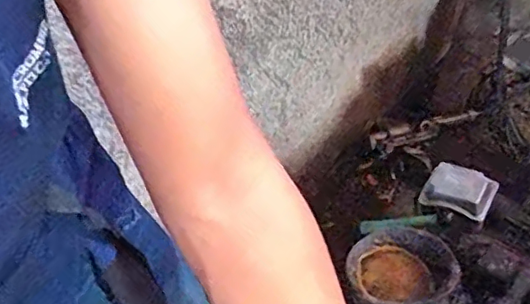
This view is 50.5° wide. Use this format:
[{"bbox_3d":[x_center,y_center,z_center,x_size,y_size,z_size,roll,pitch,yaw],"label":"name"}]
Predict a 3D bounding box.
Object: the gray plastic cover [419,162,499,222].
[{"bbox_3d":[0.260,0.050,0.752,0.085,0.030,0.067,22,54,24],"label":"gray plastic cover"}]

